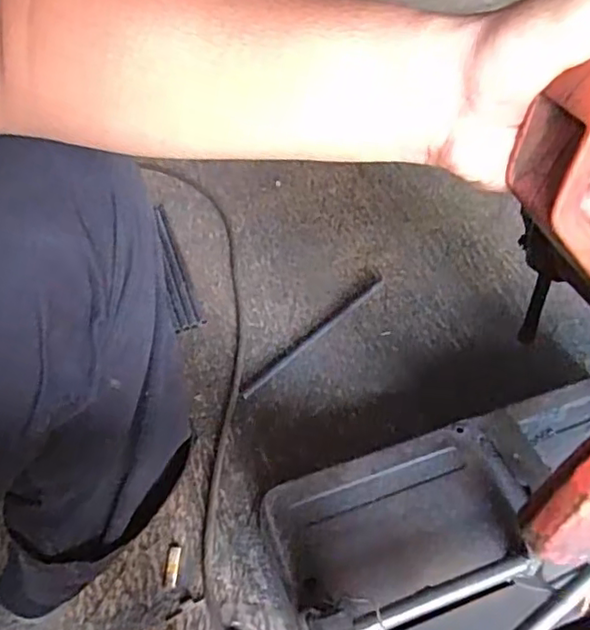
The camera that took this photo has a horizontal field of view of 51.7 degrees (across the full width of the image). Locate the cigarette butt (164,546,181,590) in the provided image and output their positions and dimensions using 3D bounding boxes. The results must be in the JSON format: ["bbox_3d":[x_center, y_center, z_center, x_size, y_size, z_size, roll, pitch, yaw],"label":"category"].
[{"bbox_3d":[-0.126,0.259,0.626,0.013,0.004,0.042,-1,48,5],"label":"cigarette butt"}]

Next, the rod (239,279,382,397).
[{"bbox_3d":[0.031,0.026,0.821,0.266,0.010,0.015,-37,55,-25],"label":"rod"}]

